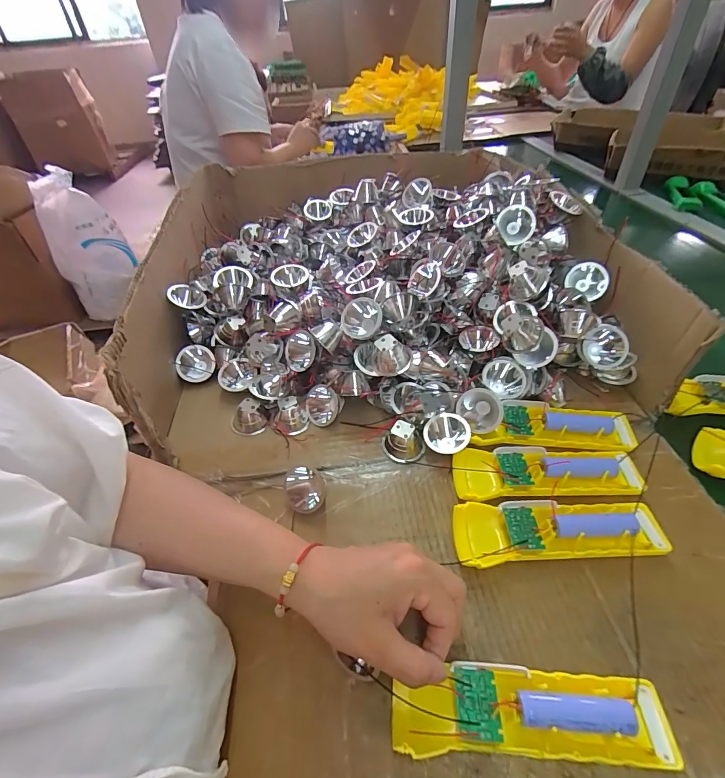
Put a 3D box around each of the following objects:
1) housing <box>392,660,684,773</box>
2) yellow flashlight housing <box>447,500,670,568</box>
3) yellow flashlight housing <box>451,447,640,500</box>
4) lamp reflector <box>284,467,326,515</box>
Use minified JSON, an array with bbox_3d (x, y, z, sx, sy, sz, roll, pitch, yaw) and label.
[{"bbox_3d":[0.097,0.191,0.237,0.158,0.023,0.044,1,46,1],"label":"housing"},{"bbox_3d":[0.154,0.113,0.320,0.156,0.026,0.048,-4,43,0],"label":"yellow flashlight housing"},{"bbox_3d":[0.159,0.073,0.355,0.152,0.021,0.048,-3,43,2],"label":"yellow flashlight housing"},{"bbox_3d":[-0.051,0.088,0.357,0.033,0.035,0.032,-3,43,2],"label":"lamp reflector"}]

